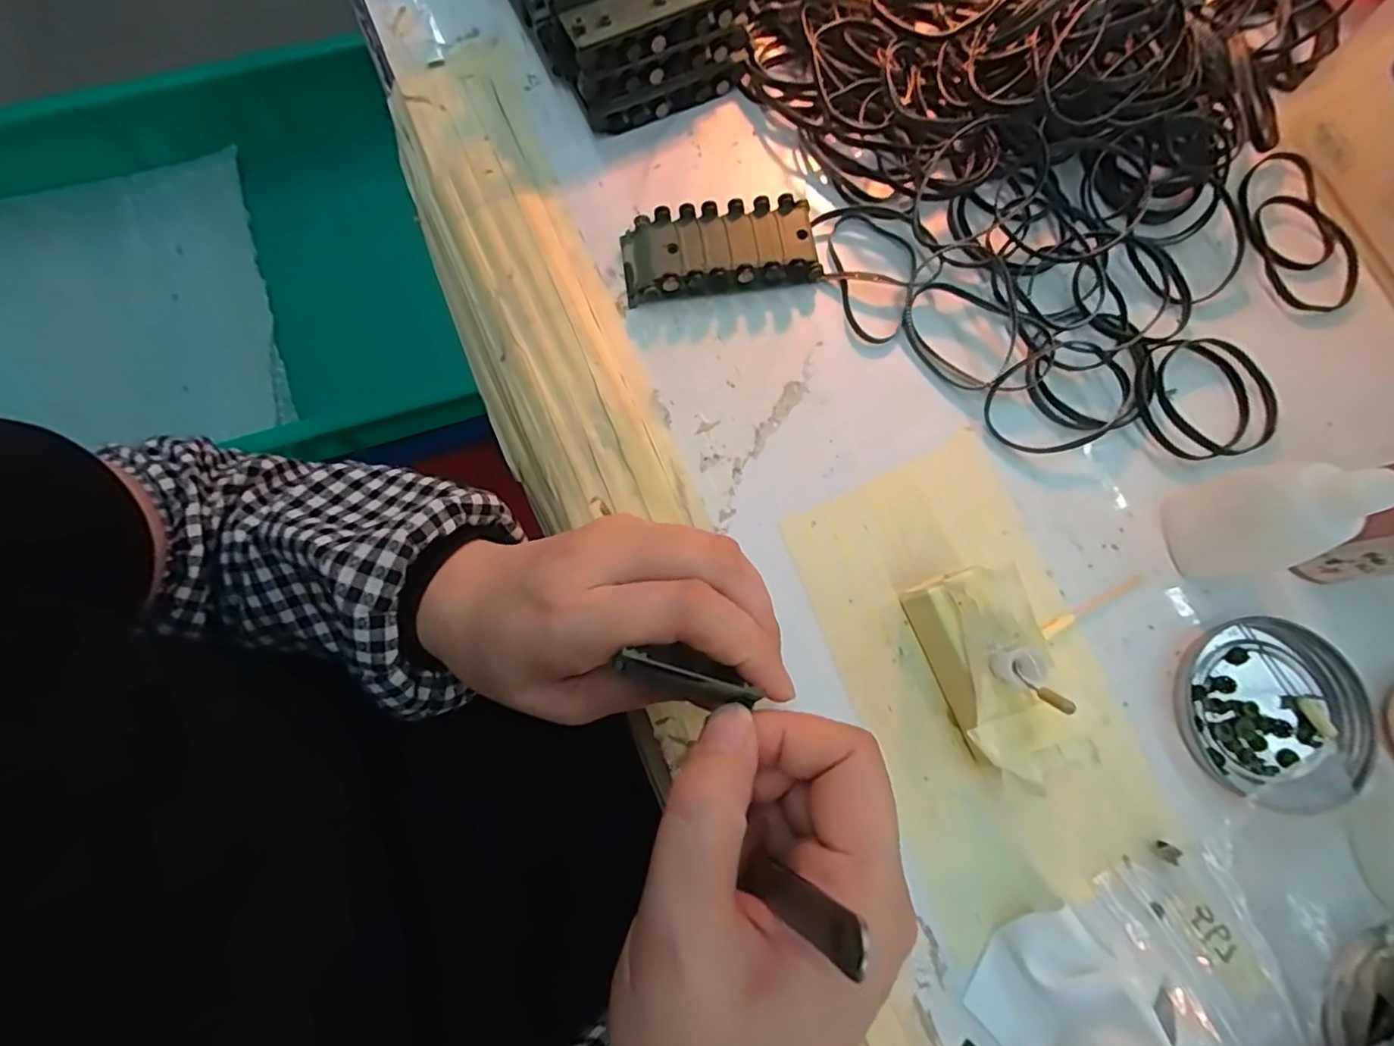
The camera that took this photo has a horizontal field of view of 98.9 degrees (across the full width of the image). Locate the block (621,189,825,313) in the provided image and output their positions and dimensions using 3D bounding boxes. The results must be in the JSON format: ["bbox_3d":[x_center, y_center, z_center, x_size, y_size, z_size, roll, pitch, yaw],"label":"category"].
[{"bbox_3d":[0.011,-0.138,0.303,0.096,0.018,0.042,-7,77,-2],"label":"block"}]

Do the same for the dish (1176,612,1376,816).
[{"bbox_3d":[0.252,0.083,0.259,0.075,0.009,0.080,0,77,0],"label":"dish"}]

